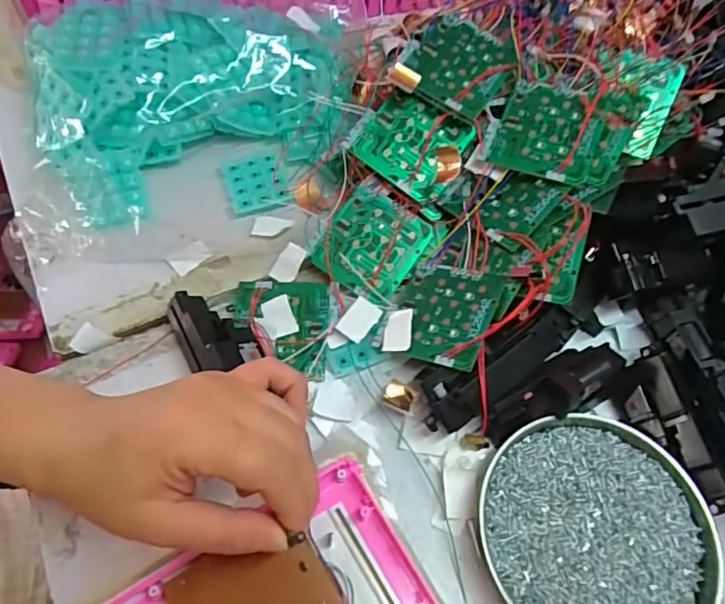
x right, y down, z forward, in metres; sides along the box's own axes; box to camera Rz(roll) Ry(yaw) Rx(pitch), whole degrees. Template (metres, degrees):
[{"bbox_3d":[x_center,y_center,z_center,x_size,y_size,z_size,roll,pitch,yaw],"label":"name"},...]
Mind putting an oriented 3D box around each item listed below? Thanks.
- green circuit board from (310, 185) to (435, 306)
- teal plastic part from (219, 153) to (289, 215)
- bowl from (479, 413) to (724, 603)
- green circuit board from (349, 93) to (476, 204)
[{"bbox_3d":[0.006,-0.042,0.407,0.068,0.008,0.073,30,87,7],"label":"green circuit board"},{"bbox_3d":[-0.088,-0.098,0.448,0.047,0.006,0.056,-16,62,-13],"label":"teal plastic part"},{"bbox_3d":[0.140,0.134,0.323,0.133,0.019,0.132,-1,62,1],"label":"bowl"},{"bbox_3d":[0.035,-0.115,0.401,0.070,0.011,0.062,29,84,2],"label":"green circuit board"}]

